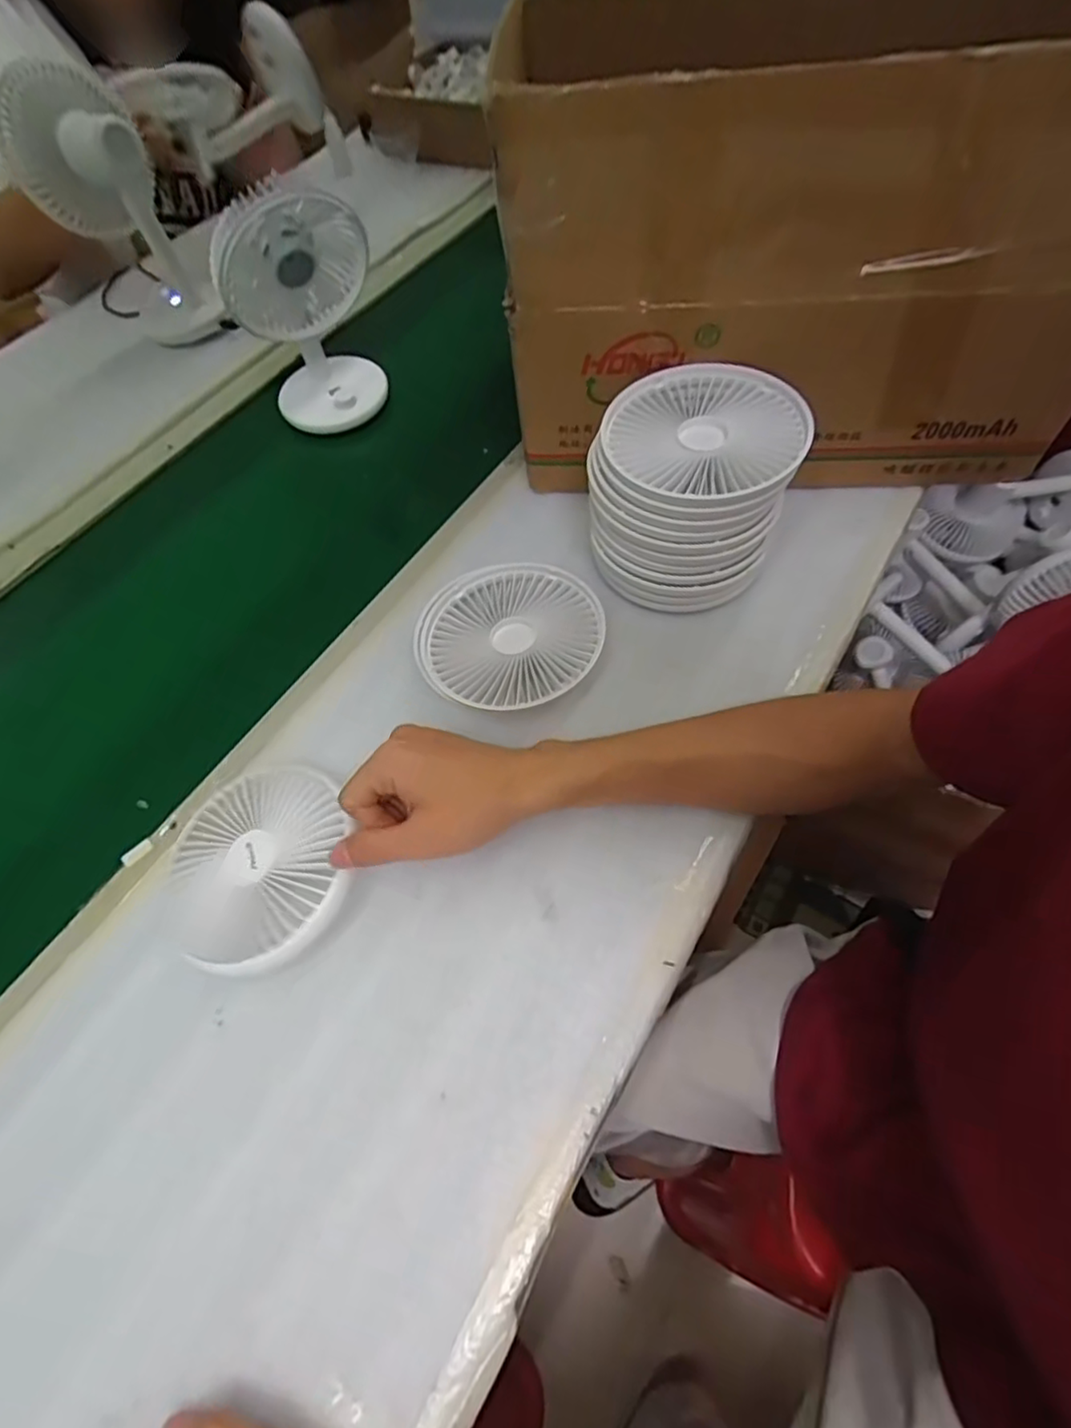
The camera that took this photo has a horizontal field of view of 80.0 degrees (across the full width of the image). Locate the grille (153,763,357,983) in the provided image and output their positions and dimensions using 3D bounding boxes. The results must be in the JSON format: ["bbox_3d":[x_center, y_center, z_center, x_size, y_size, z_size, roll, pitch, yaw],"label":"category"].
[{"bbox_3d":[-0.172,0.090,0.390,0.114,0.021,0.127,-12,60,-3],"label":"grille"}]

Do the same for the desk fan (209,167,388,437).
[{"bbox_3d":[-0.206,-0.369,0.581,0.119,0.186,0.094,-17,60,-6],"label":"desk fan"}]

